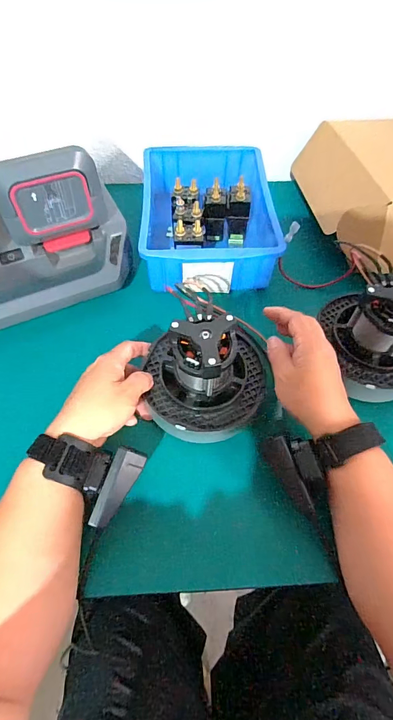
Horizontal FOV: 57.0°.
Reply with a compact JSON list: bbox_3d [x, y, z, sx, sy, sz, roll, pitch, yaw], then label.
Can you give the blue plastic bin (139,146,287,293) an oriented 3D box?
[{"bbox_3d":[0.013,-0.209,0.515,0.167,0.078,0.232,-2,57,-2],"label":"blue plastic bin"}]

